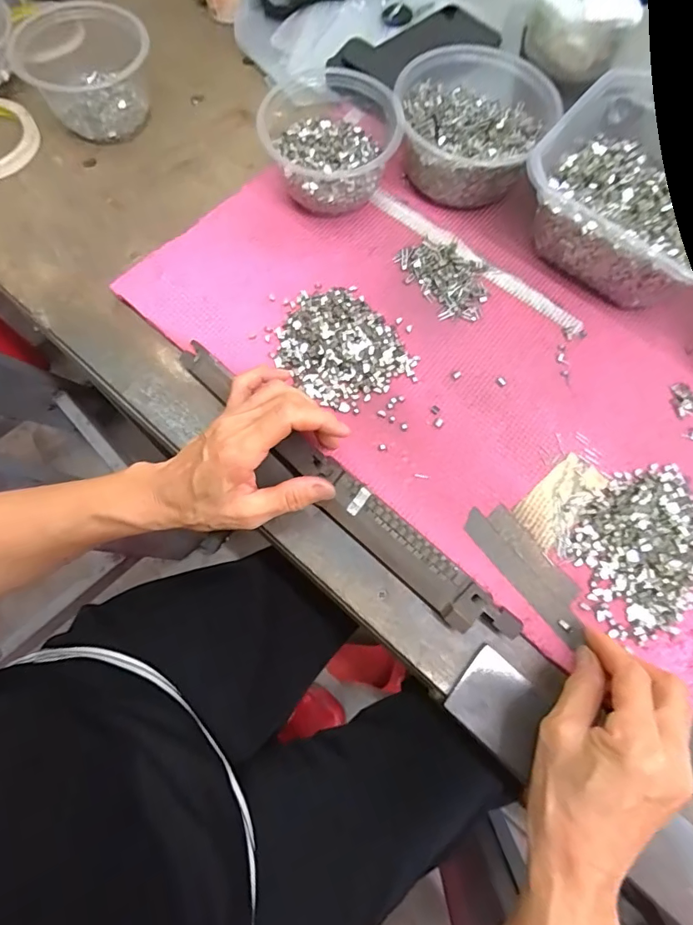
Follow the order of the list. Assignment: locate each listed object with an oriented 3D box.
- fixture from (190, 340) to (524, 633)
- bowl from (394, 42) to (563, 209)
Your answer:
[{"bbox_3d":[-0.011,0.018,0.346,0.309,0.027,0.030,41,76,12],"label":"fixture"},{"bbox_3d":[0.114,-0.306,0.429,0.134,0.062,0.154,19,73,5],"label":"bowl"}]

